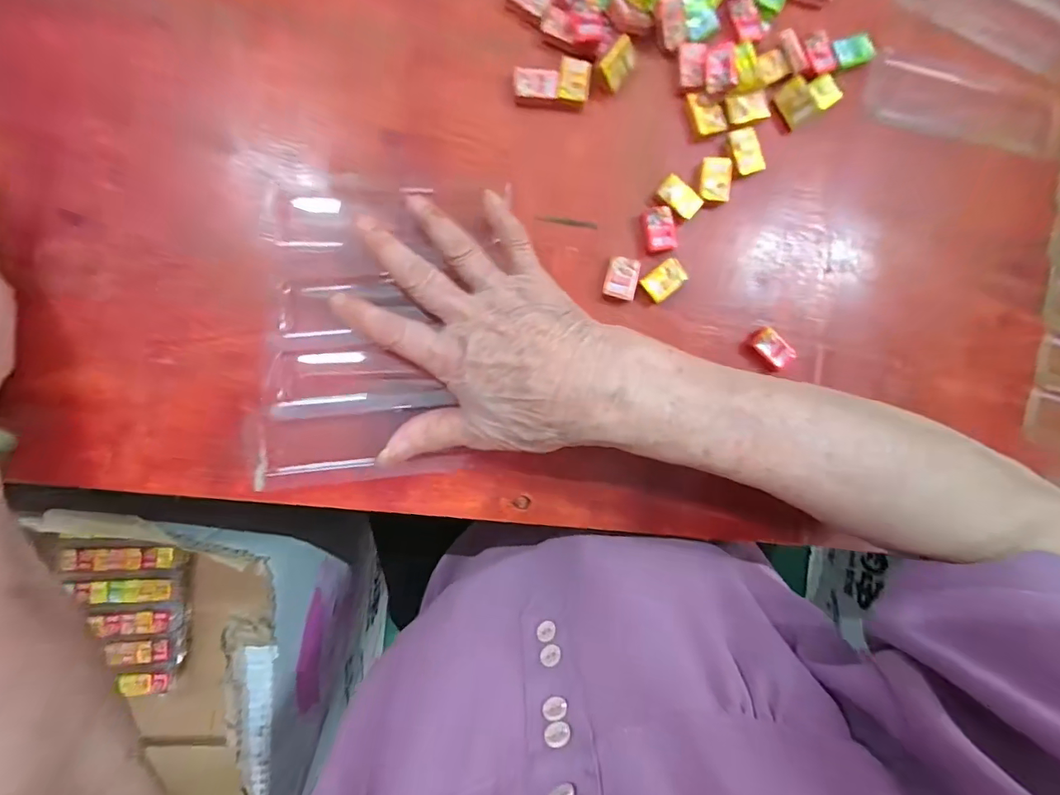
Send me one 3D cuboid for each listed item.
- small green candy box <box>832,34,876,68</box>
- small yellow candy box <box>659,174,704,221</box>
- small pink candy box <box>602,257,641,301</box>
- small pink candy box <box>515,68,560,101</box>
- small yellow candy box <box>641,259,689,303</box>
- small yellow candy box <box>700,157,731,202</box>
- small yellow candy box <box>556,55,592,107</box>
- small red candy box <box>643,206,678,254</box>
[{"bbox_3d":[0.200,-0.215,0.288,0.024,0.004,0.016,-17,92,-6],"label":"small green candy box"},{"bbox_3d":[0.091,-0.121,0.279,0.026,0.004,0.016,45,86,-5],"label":"small yellow candy box"},{"bbox_3d":[0.055,-0.071,0.278,0.018,0.005,0.024,12,89,-6],"label":"small pink candy box"},{"bbox_3d":[0.004,-0.184,0.272,0.025,0.004,0.018,0,90,-6],"label":"small pink candy box"},{"bbox_3d":[0.081,-0.071,0.280,0.026,0.004,0.018,-37,94,-4],"label":"small yellow candy box"},{"bbox_3d":[0.113,-0.132,0.280,0.018,0.004,0.026,7,90,-6],"label":"small yellow candy box"},{"bbox_3d":[0.026,-0.185,0.273,0.018,0.005,0.023,8,90,-6],"label":"small yellow candy box"},{"bbox_3d":[0.078,-0.101,0.279,0.018,0.004,0.027,-6,91,-6],"label":"small red candy box"}]

